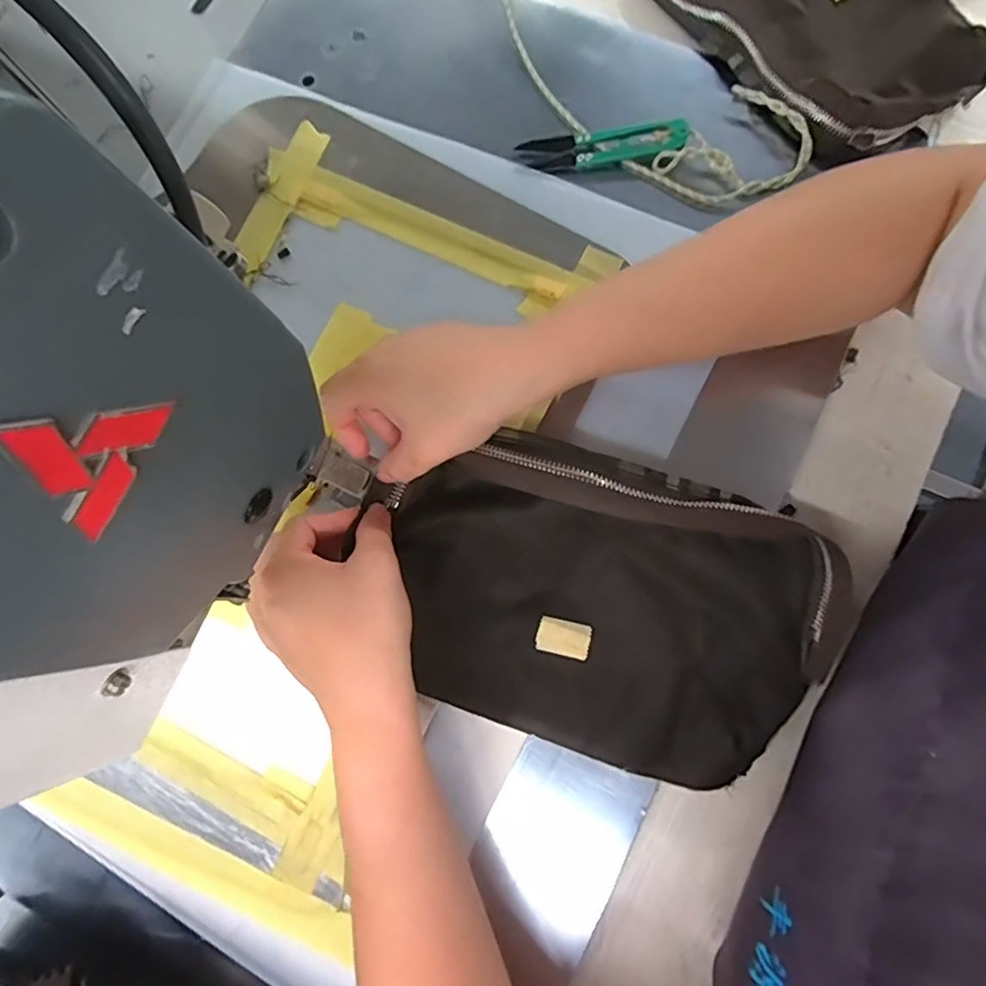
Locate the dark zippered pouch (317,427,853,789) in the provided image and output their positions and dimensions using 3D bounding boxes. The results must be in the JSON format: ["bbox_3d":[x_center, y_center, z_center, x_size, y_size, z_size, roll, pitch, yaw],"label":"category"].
[{"bbox_3d":[0.051,0.058,0.291,0.231,0.046,0.144,20,79,5],"label":"dark zippered pouch"}]

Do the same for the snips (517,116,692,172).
[{"bbox_3d":[0.070,-0.222,0.354,0.099,0.020,0.023,-3,80,3],"label":"snips"}]

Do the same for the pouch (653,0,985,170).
[{"bbox_3d":[0.206,-0.334,0.361,0.156,0.028,0.250,-35,80,-2],"label":"pouch"}]

